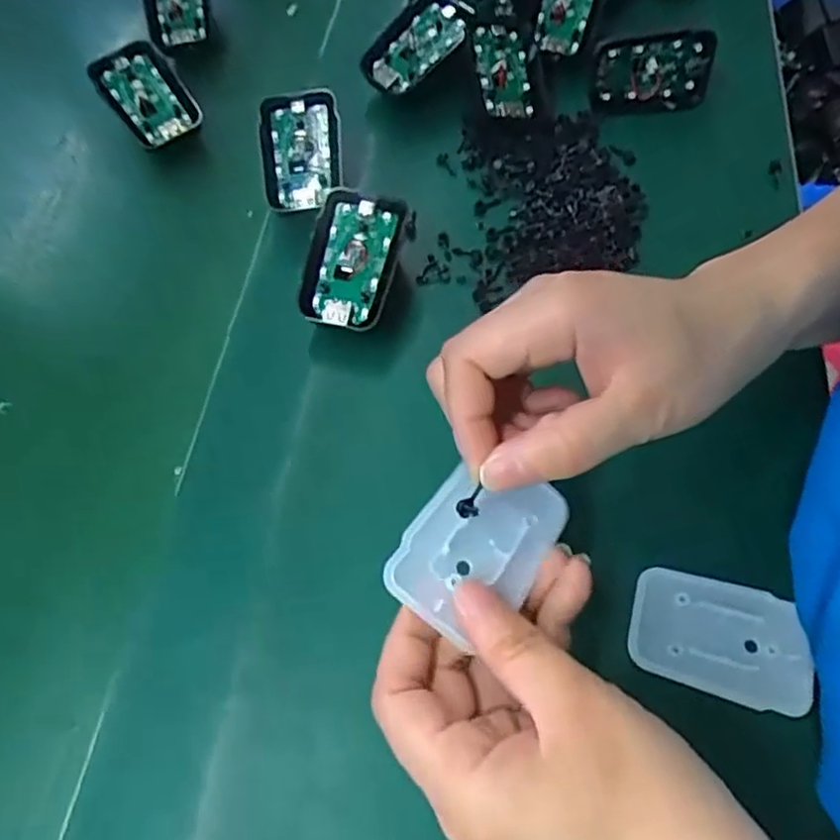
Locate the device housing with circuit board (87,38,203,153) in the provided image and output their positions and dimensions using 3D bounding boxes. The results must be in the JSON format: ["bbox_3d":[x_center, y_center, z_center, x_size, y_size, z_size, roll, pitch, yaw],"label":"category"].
[{"bbox_3d":[-0.166,-0.197,0.412,0.043,0.012,0.068,-35,84,-6],"label":"device housing with circuit board"}]

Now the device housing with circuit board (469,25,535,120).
[{"bbox_3d":[0.050,-0.205,0.401,0.034,0.006,0.062,-7,79,-20],"label":"device housing with circuit board"}]

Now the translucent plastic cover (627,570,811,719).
[{"bbox_3d":[0.120,0.086,0.272,0.066,0.005,0.044,12,64,10],"label":"translucent plastic cover"}]

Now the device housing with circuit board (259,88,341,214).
[{"bbox_3d":[-0.065,-0.147,0.373,0.042,0.009,0.066,-4,84,-5],"label":"device housing with circuit board"}]

